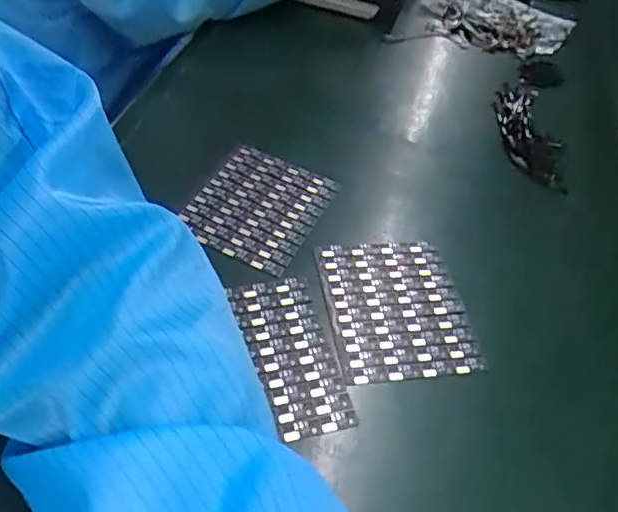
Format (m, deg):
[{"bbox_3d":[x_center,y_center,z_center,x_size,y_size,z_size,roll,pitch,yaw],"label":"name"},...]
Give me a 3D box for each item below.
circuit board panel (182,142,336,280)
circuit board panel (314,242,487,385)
[{"bbox_3d":[-0.037,-0.035,0.407,0.085,0.007,0.100,20,50,14],"label":"circuit board panel"},{"bbox_3d":[0.052,0.029,0.357,0.082,0.004,0.099,-2,49,-12],"label":"circuit board panel"}]

